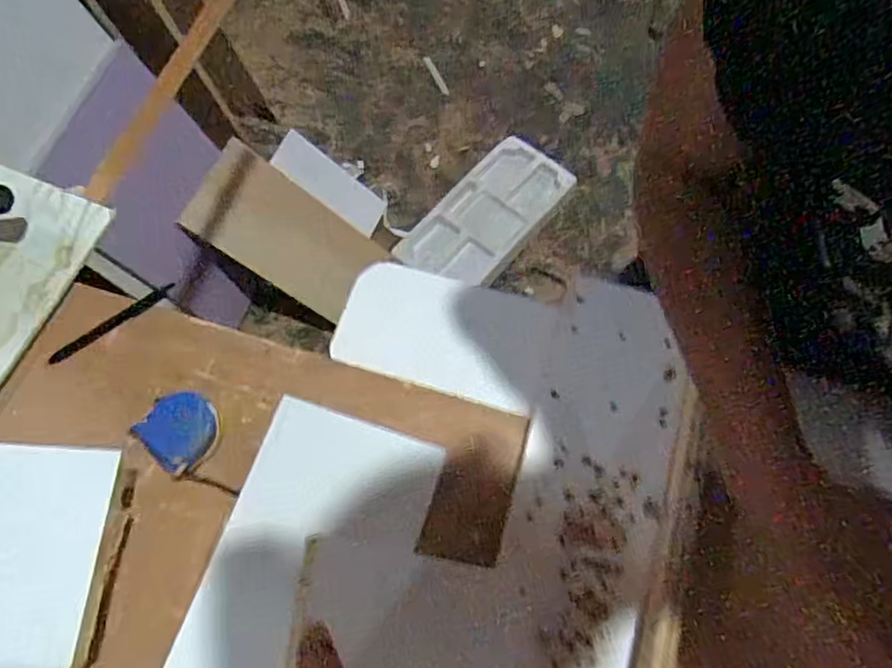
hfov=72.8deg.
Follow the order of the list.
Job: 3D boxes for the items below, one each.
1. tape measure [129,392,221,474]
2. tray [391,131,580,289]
[{"bbox_3d":[-0.244,0.087,0.559,0.063,0.027,0.065,-1,68,2],"label":"tape measure"},{"bbox_3d":[0.102,-0.303,1.518,0.227,0.042,0.459,38,74,16],"label":"tray"}]

